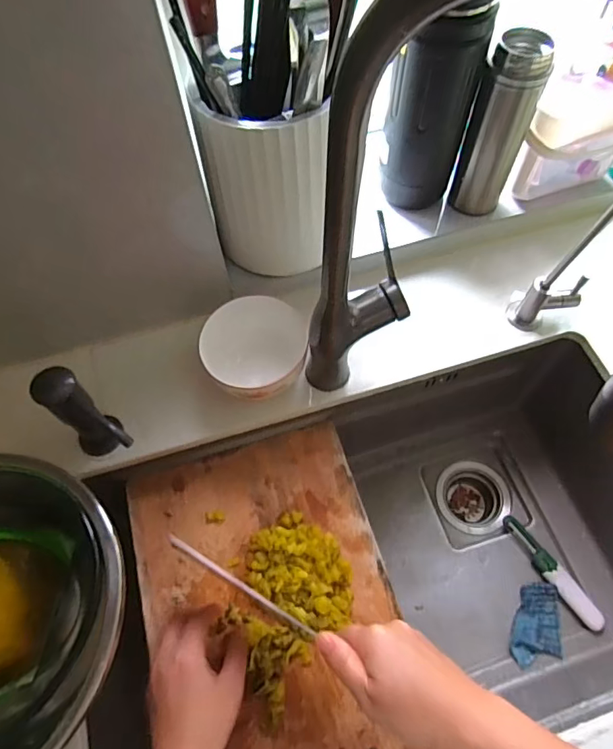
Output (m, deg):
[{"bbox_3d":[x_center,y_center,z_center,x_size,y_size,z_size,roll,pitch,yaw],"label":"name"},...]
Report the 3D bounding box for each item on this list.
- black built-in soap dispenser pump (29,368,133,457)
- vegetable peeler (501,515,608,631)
[{"bbox_3d":[-0.215,0.045,0.472,0.047,0.132,0.042,36,69,18],"label":"black built-in soap dispenser pump"},{"bbox_3d":[0.321,0.257,0.635,0.025,0.015,0.159,-32,66,-15],"label":"vegetable peeler"}]

